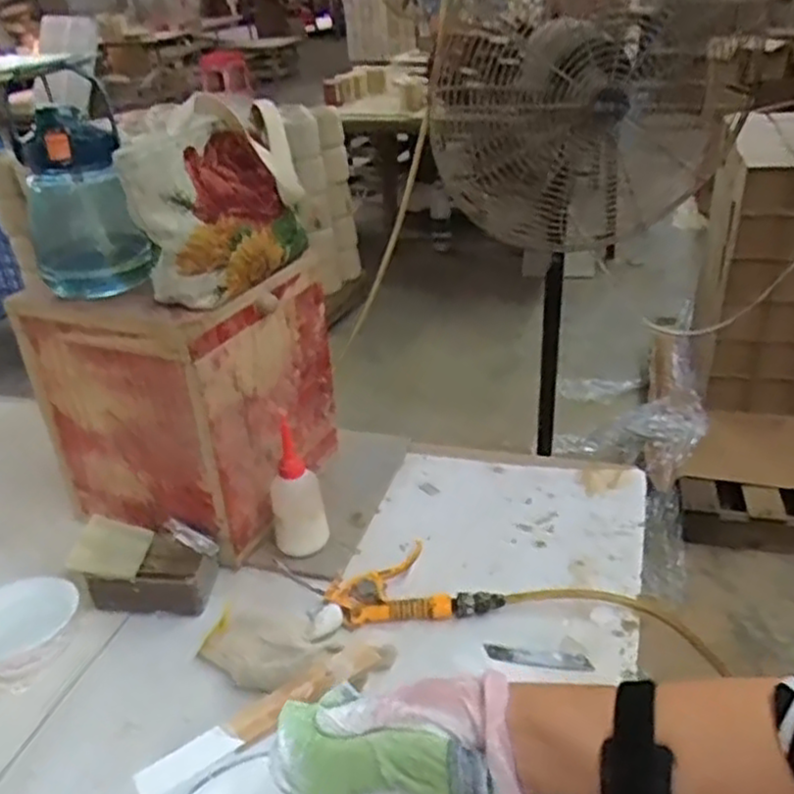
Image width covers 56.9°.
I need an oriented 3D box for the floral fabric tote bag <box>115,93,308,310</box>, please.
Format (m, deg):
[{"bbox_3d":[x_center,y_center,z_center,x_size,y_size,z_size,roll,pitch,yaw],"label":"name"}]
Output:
[{"bbox_3d":[-0.173,-0.199,0.741,0.072,0.170,0.196,14,37,28],"label":"floral fabric tote bag"}]

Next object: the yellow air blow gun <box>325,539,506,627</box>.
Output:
[{"bbox_3d":[0.017,0.205,0.800,0.177,0.030,0.095,-7,32,-1],"label":"yellow air blow gun"}]

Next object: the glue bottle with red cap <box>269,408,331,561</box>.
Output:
[{"bbox_3d":[-0.117,0.111,0.835,0.061,0.154,0.048,-12,33,-10],"label":"glue bottle with red cap"}]

